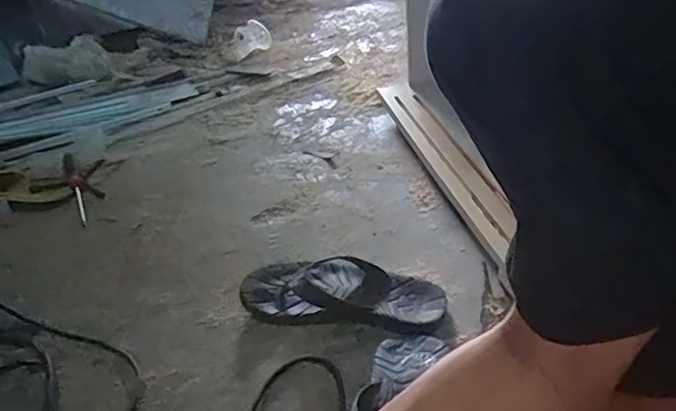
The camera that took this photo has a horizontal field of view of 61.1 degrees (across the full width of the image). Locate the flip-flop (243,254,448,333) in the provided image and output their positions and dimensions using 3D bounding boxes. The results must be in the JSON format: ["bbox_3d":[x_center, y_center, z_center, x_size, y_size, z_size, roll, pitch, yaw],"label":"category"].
[{"bbox_3d":[0.007,0.111,0.760,0.260,0.042,0.113,2,33,14],"label":"flip-flop"}]

